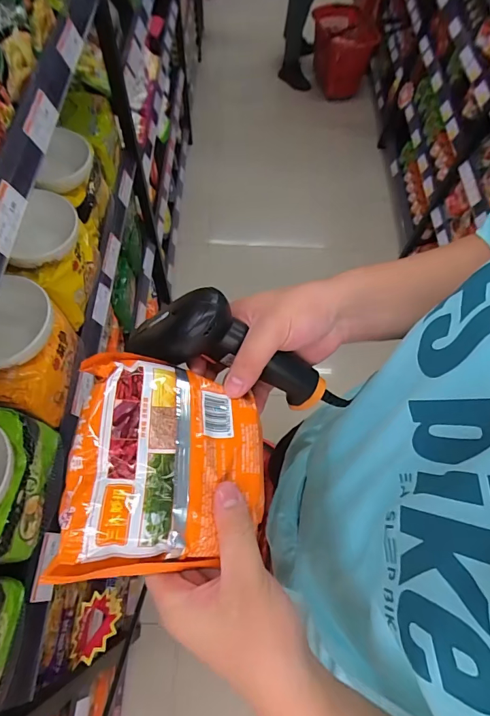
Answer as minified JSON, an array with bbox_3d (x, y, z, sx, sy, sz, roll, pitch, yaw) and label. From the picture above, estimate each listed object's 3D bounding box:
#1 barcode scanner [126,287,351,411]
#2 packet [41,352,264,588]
[{"bbox_3d":[0.003,0.002,0.346,0.190,0.073,0.053,24,61,-19],"label":"barcode scanner"},{"bbox_3d":[-0.054,0.073,0.284,0.129,0.040,0.144,7,62,-16],"label":"packet"}]

